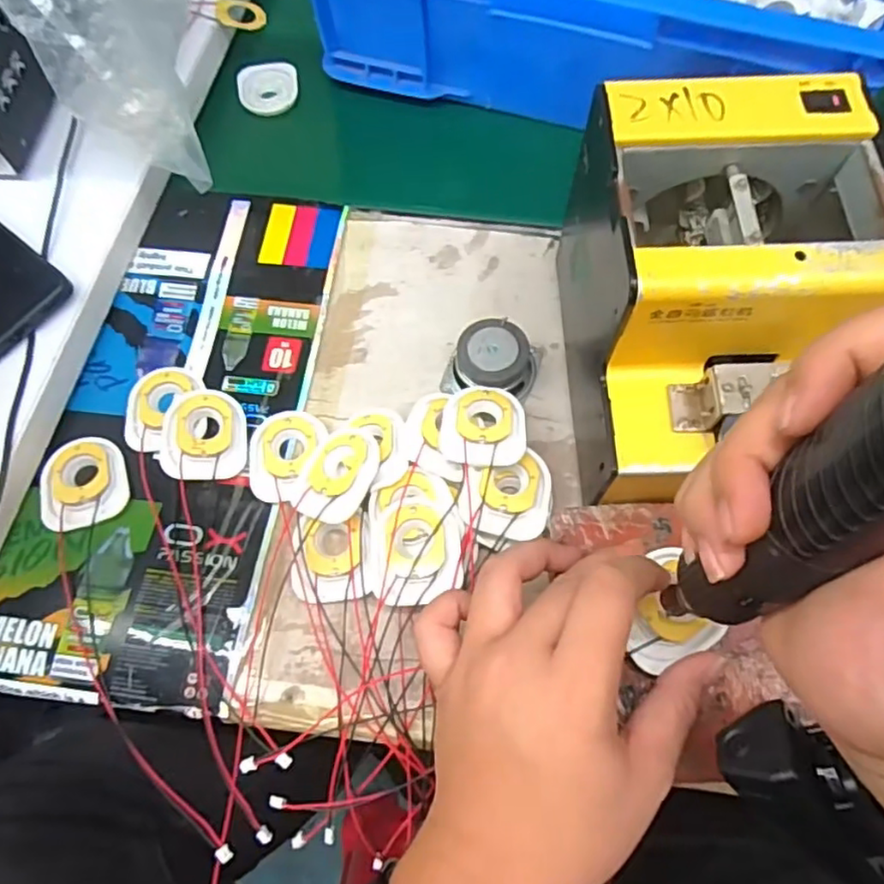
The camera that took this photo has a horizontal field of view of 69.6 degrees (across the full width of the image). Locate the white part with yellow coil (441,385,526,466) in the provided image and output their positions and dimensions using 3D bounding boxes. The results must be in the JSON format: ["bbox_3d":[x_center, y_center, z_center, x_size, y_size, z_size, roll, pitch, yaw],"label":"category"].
[{"bbox_3d":[0.024,-0.011,0.372,0.048,0.013,0.054,0,67,1],"label":"white part with yellow coil"}]

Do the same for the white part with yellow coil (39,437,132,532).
[{"bbox_3d":[-0.218,0.024,0.383,0.049,0.005,0.057,-15,67,-5],"label":"white part with yellow coil"}]

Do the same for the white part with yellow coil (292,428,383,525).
[{"bbox_3d":[-0.061,0.018,0.371,0.045,0.013,0.058,13,70,25],"label":"white part with yellow coil"}]

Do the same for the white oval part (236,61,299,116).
[{"bbox_3d":[-0.145,-0.297,0.534,0.050,0.008,0.039,-20,108,-18],"label":"white oval part"}]

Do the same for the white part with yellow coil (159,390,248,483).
[{"bbox_3d":[-0.147,-0.006,0.392,0.046,0.014,0.060,-7,67,-2],"label":"white part with yellow coil"}]

